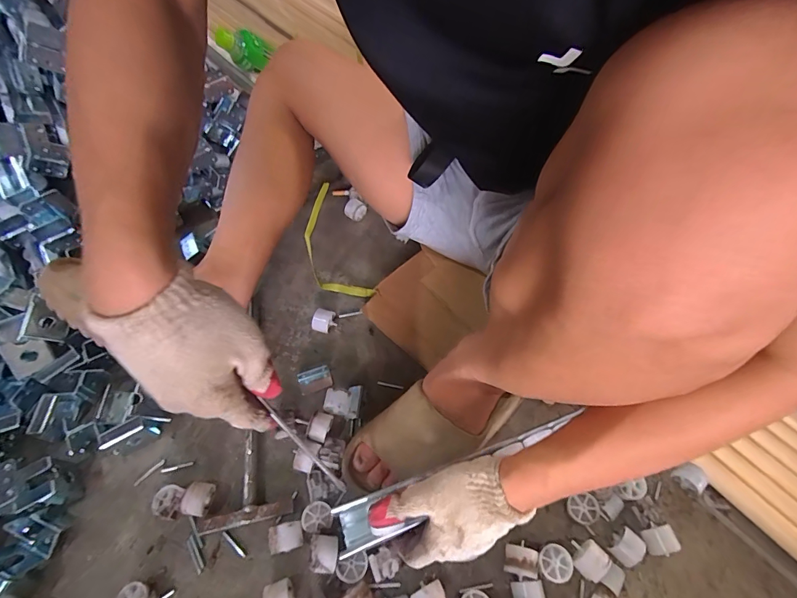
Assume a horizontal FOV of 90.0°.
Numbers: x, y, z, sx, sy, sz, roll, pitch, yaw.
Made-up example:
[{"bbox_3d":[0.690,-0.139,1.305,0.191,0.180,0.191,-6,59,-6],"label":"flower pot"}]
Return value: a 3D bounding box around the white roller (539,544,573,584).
[{"bbox_3d":[0.169,0.289,0.437,0.036,0.025,0.034,1,57,-1],"label":"white roller"}]

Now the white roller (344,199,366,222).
[{"bbox_3d":[-0.079,-0.157,0.711,0.031,0.029,0.033,35,62,19],"label":"white roller"}]

